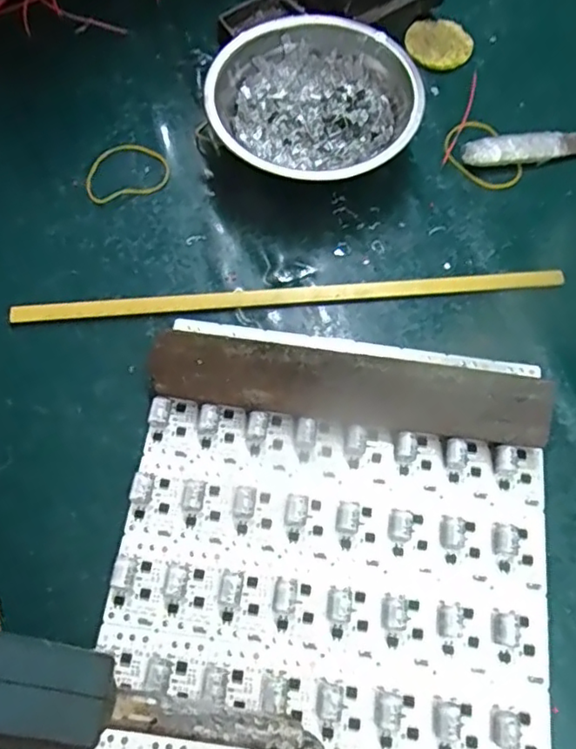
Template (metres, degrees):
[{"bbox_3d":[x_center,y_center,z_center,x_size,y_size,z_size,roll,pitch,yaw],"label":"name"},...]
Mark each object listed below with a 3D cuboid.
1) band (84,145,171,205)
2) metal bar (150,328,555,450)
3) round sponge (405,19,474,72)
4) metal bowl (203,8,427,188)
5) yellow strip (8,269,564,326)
[{"bbox_3d":[-0.102,-0.129,0.376,0.052,0.004,0.042,-16,68,-6],"label":"band"},{"bbox_3d":[0.030,0.008,0.301,0.197,0.007,0.036,8,99,2],"label":"metal bar"},{"bbox_3d":[0.107,-0.234,0.424,0.046,0.006,0.045,0,67,0],"label":"round sponge"},{"bbox_3d":[0.016,-0.162,0.373,0.123,0.040,0.120,0,67,0],"label":"metal bowl"},{"bbox_3d":[0.003,-0.045,0.341,0.310,0.009,0.012,-6,67,-2],"label":"yellow strip"}]

